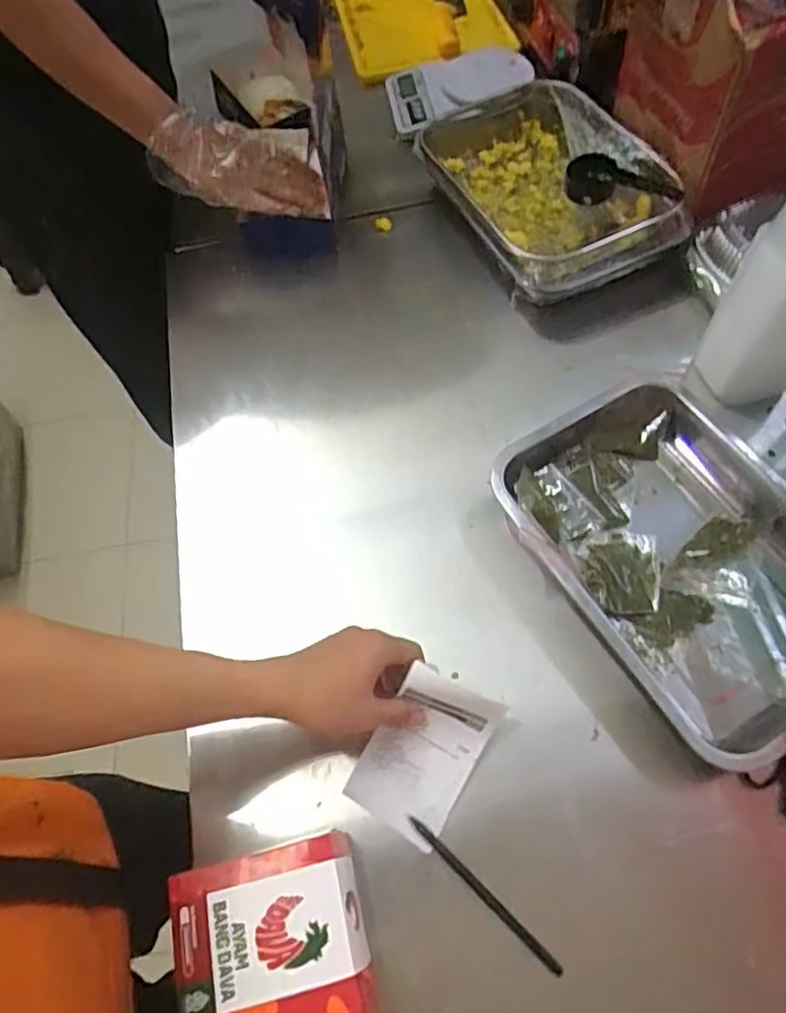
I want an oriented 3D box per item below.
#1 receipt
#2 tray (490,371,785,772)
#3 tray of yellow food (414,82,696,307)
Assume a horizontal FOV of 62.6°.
[{"bbox_3d":[0.022,0.186,0.493,0.080,0.045,0.114,28,67,17],"label":"receipt"},{"bbox_3d":[0.251,0.036,0.549,0.231,0.065,0.304,-32,64,-12],"label":"tray"},{"bbox_3d":[0.174,-0.384,0.770,0.214,0.067,0.321,-23,63,-8],"label":"tray of yellow food"}]

